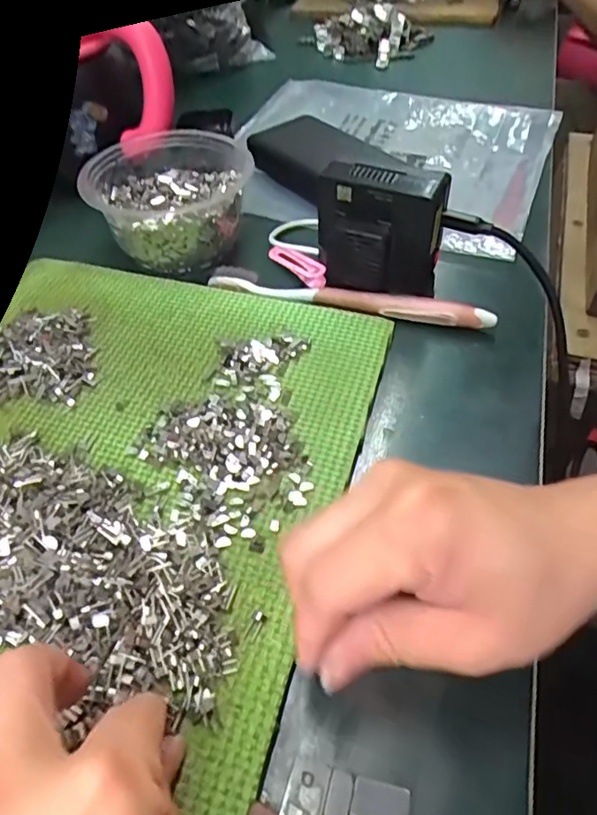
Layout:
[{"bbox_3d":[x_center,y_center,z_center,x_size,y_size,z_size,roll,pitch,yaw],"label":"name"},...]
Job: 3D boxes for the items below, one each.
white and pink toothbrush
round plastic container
[{"bbox_3d":[0.032,-0.073,0.371,0.181,0.015,0.013,12,51,10],"label":"white and pink toothbrush"},{"bbox_3d":[-0.101,-0.153,0.417,0.120,0.051,0.120,0,50,0],"label":"round plastic container"}]

